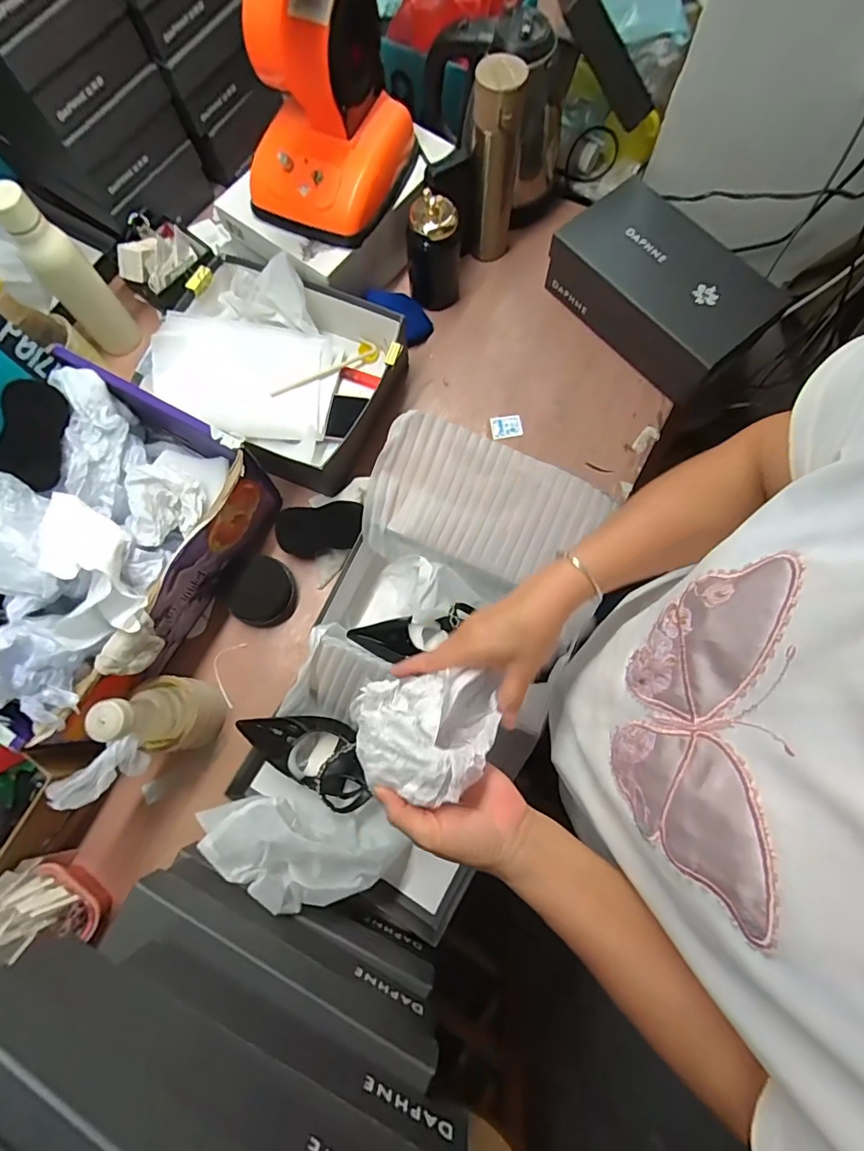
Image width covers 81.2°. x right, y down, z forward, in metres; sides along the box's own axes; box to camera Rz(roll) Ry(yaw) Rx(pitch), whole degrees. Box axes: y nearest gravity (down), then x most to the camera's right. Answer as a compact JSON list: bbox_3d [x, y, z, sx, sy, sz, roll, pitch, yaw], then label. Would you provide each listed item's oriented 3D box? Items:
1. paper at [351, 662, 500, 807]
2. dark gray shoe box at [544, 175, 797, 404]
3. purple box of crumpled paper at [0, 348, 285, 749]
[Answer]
[{"bbox_3d":[-0.001,0.124,0.394,0.112,0.072,0.086,-8,76,0],"label":"paper"},{"bbox_3d":[0.344,-0.427,0.749,0.196,0.111,0.294,-39,78,-8],"label":"dark gray shoe box"},{"bbox_3d":[-0.428,-0.033,0.612,0.308,0.179,0.401,27,78,8],"label":"purple box of crumpled paper"}]

